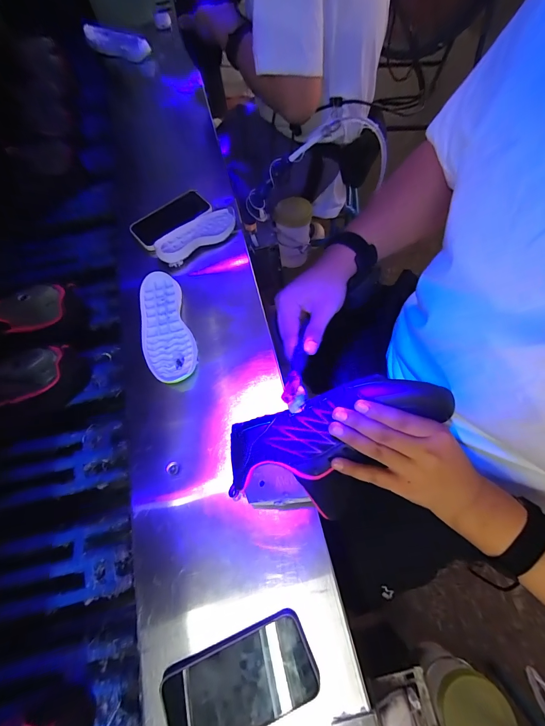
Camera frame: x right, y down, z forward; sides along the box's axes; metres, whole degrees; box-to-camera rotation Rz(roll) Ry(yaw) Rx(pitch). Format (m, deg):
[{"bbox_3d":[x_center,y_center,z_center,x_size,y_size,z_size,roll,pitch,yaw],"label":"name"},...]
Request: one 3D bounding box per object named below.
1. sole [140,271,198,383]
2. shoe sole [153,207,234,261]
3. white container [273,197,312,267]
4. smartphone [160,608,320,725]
[{"bbox_3d":[-0.176,-0.060,0.515,0.079,0.021,0.196,-18,67,-5],"label":"sole"},{"bbox_3d":[-0.140,-0.238,0.583,0.155,0.019,0.068,-31,69,-10],"label":"shoe sole"},{"bbox_3d":[0.044,-0.278,0.698,0.072,0.138,0.066,-5,67,0],"label":"white container"},{"bbox_3d":[-0.035,0.347,0.344,0.162,0.014,0.080,-22,68,-7],"label":"smartphone"}]

